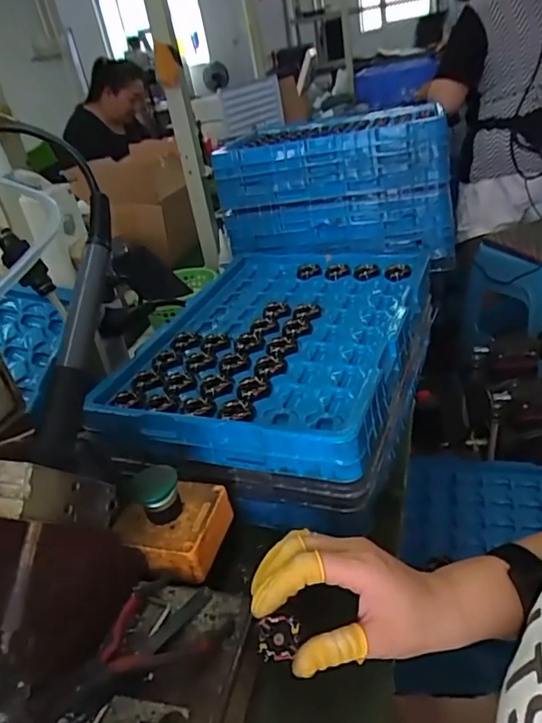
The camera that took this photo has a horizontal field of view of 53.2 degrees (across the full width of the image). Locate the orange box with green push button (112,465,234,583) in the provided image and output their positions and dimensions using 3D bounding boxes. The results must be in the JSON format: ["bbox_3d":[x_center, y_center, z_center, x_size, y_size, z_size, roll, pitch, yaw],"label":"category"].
[{"bbox_3d":[-0.080,0.118,0.422,0.079,0.062,0.073,-1,32,15],"label":"orange box with green push button"}]

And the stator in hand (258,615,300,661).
[{"bbox_3d":[0.005,0.171,0.334,0.025,0.010,0.023,-3,35,3],"label":"stator in hand"}]

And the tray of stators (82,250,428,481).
[{"bbox_3d":[0.006,-0.040,0.595,0.282,0.054,0.381,4,34,22],"label":"tray of stators"}]

